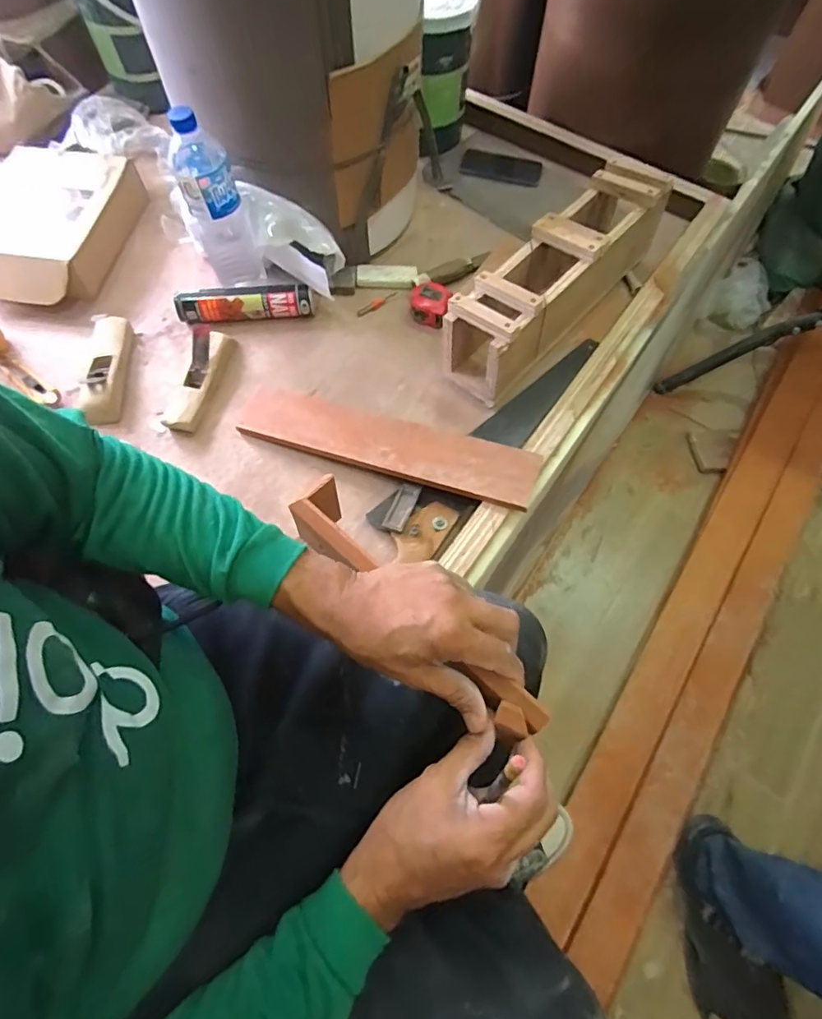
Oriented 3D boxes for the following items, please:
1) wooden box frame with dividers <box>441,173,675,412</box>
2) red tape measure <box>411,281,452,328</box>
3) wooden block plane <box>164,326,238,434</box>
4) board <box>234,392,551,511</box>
[{"bbox_3d":[0.225,-0.357,0.771,0.118,0.136,0.426,40,70,16],"label":"wooden box frame with dividers"},{"bbox_3d":[0.030,-0.337,0.820,0.064,0.040,0.066,13,65,5],"label":"red tape measure"},{"bbox_3d":[-0.315,-0.203,0.734,0.048,0.077,0.178,15,65,6],"label":"wooden block plane"},{"bbox_3d":[-0.037,-0.092,0.693,0.418,0.013,0.090,16,70,12],"label":"board"}]

